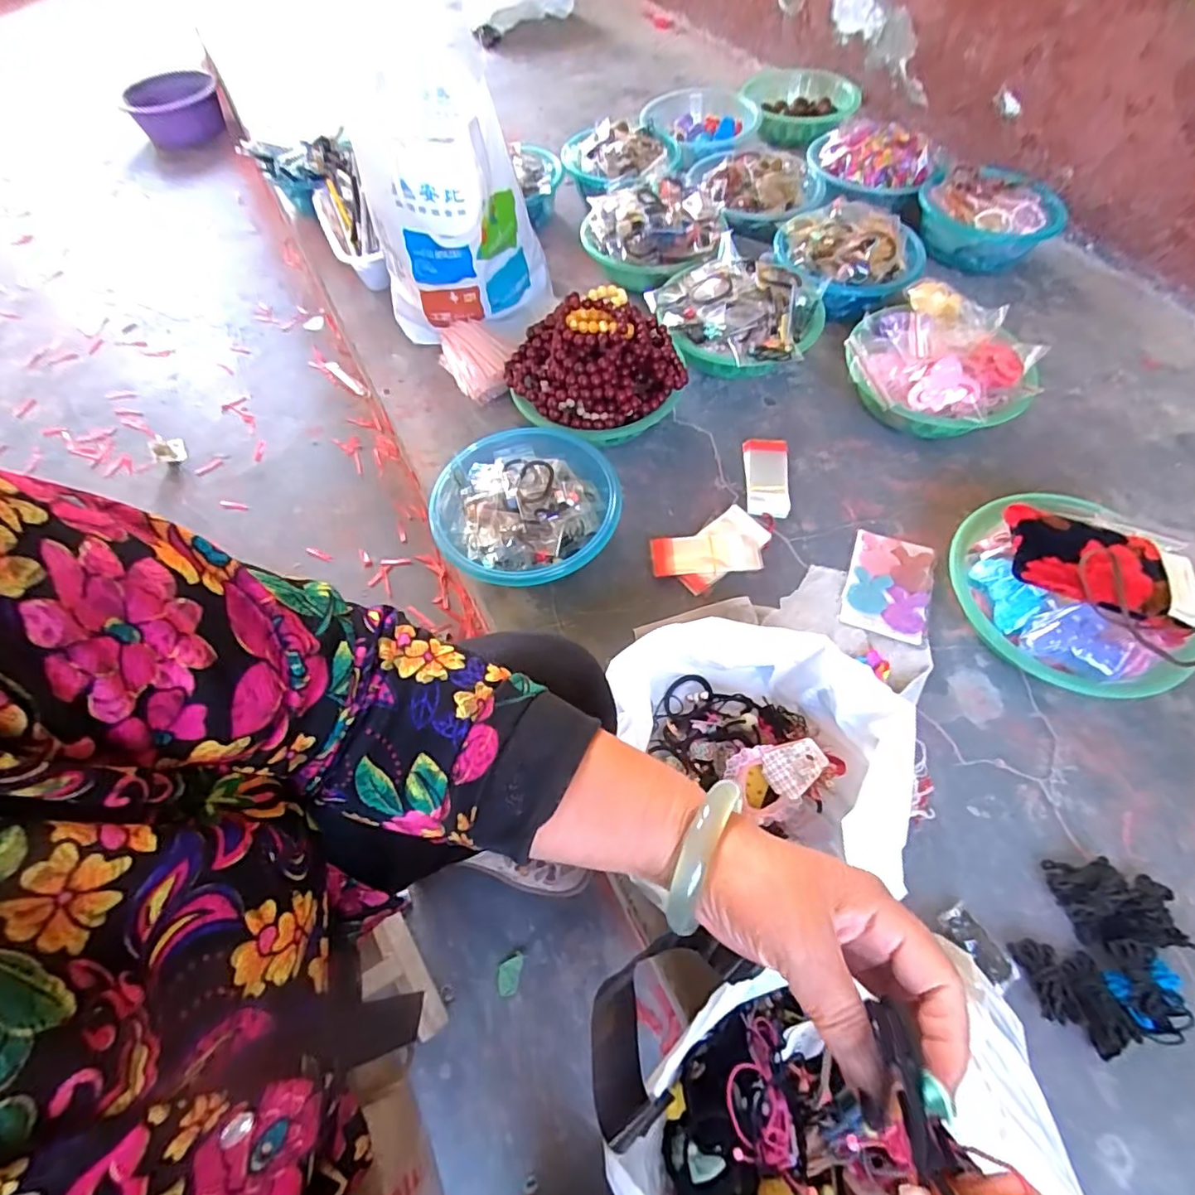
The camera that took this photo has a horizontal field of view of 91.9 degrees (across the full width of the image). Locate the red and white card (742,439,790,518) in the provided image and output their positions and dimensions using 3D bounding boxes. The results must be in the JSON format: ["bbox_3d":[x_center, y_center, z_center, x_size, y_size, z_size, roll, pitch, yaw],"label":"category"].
[{"bbox_3d":[0.225,-0.161,0.770,0.057,0.012,0.125,4,61,4],"label":"red and white card"}]

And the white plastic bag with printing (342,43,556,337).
[{"bbox_3d":[-0.218,-0.523,0.832,0.220,0.277,0.156,13,62,9],"label":"white plastic bag with printing"}]

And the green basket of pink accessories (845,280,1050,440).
[{"bbox_3d":[0.462,-0.311,0.791,0.234,0.106,0.230,31,66,18],"label":"green basket of pink accessories"}]

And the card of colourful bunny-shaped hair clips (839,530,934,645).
[{"bbox_3d":[0.347,-0.016,0.689,0.094,0.007,0.136,17,63,11],"label":"card of colourful bunny-shaped hair clips"}]

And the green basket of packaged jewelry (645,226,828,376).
[{"bbox_3d":[0.205,-0.412,0.858,0.237,0.095,0.209,36,67,20],"label":"green basket of packaged jewelry"}]

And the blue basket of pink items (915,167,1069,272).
[{"bbox_3d":[0.648,-0.632,0.972,0.220,0.083,0.162,26,65,15],"label":"blue basket of pink items"}]

